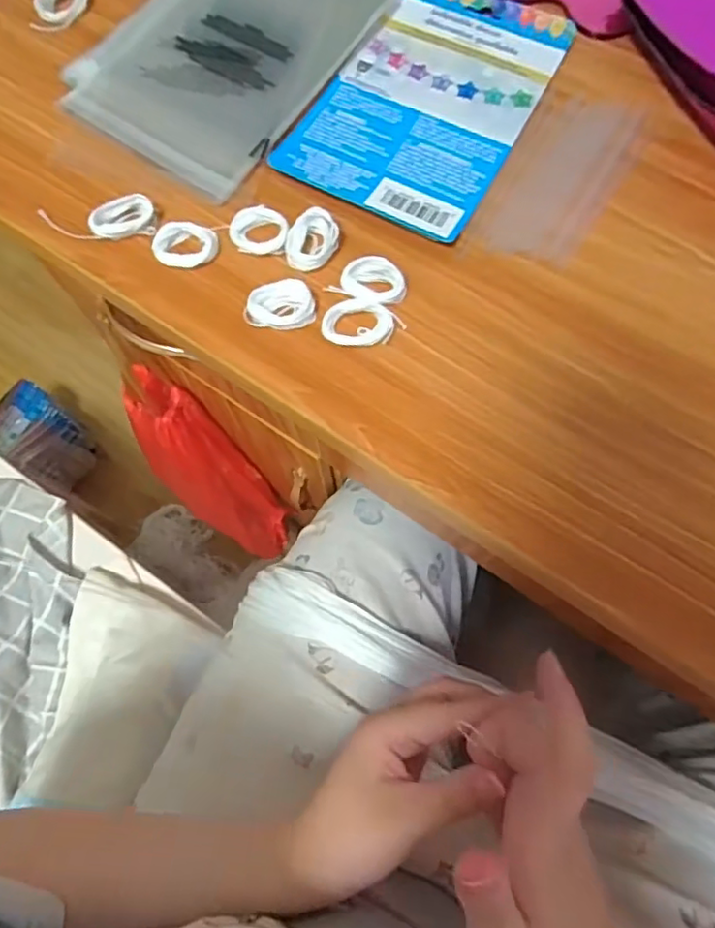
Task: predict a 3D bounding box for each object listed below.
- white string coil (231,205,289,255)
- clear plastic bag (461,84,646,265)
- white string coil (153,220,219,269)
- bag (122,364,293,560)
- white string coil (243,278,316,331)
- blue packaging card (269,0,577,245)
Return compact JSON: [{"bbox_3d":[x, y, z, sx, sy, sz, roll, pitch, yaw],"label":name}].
[{"bbox_3d":[-0.054,-0.129,0.332,0.030,0.008,0.030,-1,73,2],"label":"white string coil"},{"bbox_3d":[0.113,-0.162,0.342,0.061,0.005,0.124,26,75,10],"label":"clear plastic bag"},{"bbox_3d":[-0.094,-0.120,0.333,0.033,0.007,0.029,24,75,9],"label":"white string coil"},{"bbox_3d":[-0.158,0.014,0.669,0.082,0.324,0.052,-35,56,-4],"label":"bag"},{"bbox_3d":[-0.041,-0.081,0.316,0.035,0.013,0.022,-18,73,-4],"label":"white string coil"},{"bbox_3d":[0.043,-0.218,0.361,0.114,0.007,0.180,27,74,9],"label":"blue packaging card"}]

